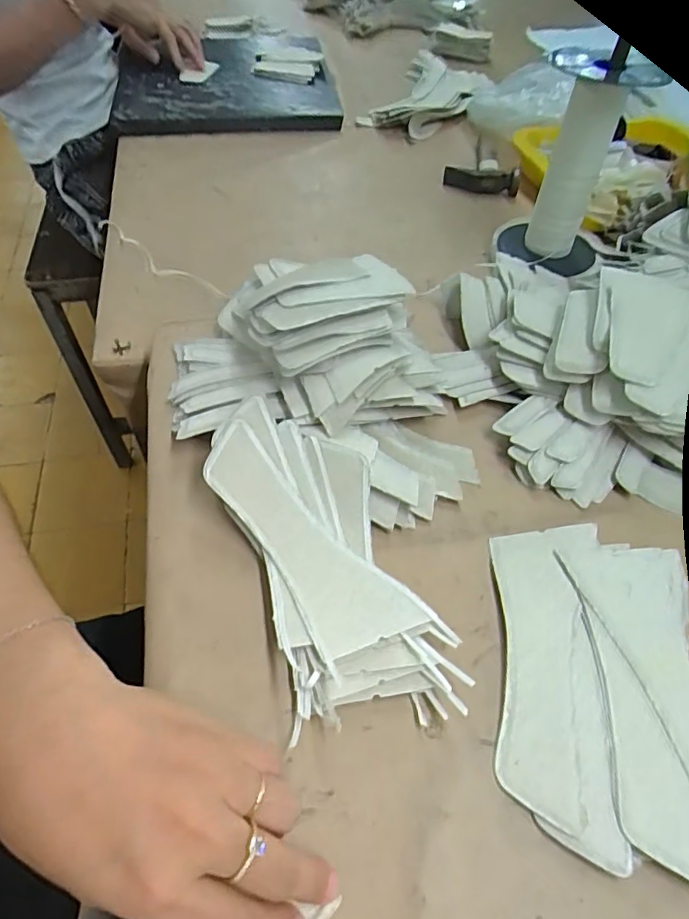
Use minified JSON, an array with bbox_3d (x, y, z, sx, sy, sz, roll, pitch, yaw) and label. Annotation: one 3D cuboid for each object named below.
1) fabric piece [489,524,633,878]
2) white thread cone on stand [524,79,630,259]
[{"bbox_3d":[0.112,0.112,0.298,0.056,0.011,0.166,8,54,4],"label":"fabric piece"},{"bbox_3d":[0.208,-0.263,0.502,0.046,0.132,0.039,18,55,12],"label":"white thread cone on stand"}]

